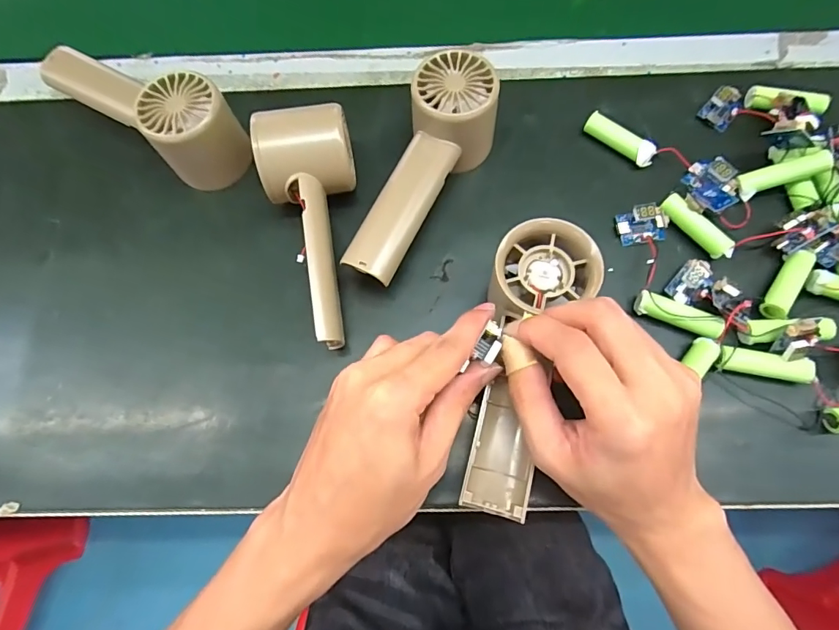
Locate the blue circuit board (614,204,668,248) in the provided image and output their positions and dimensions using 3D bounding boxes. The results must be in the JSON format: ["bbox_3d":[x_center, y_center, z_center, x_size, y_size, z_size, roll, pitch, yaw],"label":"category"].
[{"bbox_3d":[0.148,-0.060,0.303,0.032,0.017,0.023,-7,74,0],"label":"blue circuit board"}]

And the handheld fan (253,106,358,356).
[{"bbox_3d":[-0.067,-0.051,0.289,0.061,0.061,0.148,-6,74,0],"label":"handheld fan"}]

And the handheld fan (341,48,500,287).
[{"bbox_3d":[0.003,-0.087,0.297,0.061,0.056,0.153,20,75,7],"label":"handheld fan"}]

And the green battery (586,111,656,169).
[{"bbox_3d":[0.140,-0.123,0.323,0.052,0.014,0.015,42,79,12],"label":"green battery"}]

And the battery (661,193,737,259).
[{"bbox_3d":[0.179,-0.057,0.298,0.011,0.016,0.052,-36,76,-9],"label":"battery"}]

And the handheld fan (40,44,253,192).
[{"bbox_3d":[-0.191,-0.145,0.323,0.168,0.059,0.059,34,77,11],"label":"handheld fan"}]

